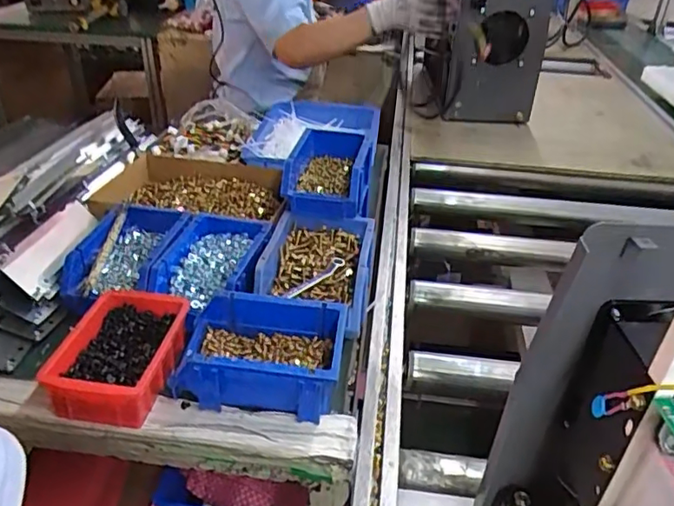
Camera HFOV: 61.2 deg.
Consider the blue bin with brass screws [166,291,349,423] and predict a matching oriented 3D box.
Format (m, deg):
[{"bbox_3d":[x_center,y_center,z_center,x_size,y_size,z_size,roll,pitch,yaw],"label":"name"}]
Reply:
[{"bbox_3d":[-0.074,0.103,0.568,0.154,0.074,0.098,5,33,4],"label":"blue bin with brass screws"}]

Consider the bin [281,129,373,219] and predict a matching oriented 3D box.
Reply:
[{"bbox_3d":[-0.010,-0.112,0.795,0.103,0.072,0.166,6,33,6],"label":"bin"}]

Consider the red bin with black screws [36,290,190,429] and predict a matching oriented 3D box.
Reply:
[{"bbox_3d":[-0.219,0.102,0.576,0.109,0.054,0.141,3,33,2],"label":"red bin with black screws"}]

